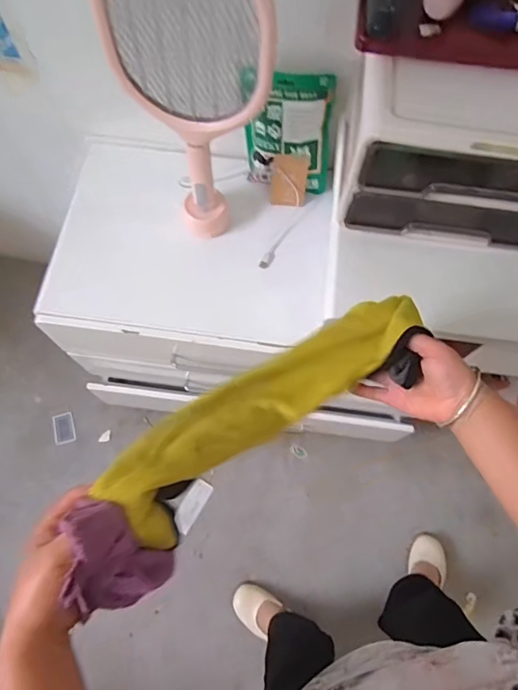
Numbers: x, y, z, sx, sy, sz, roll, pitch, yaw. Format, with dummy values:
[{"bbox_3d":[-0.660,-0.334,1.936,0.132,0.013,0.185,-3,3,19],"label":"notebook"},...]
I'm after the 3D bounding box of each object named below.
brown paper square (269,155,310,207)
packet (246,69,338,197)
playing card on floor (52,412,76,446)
[{"bbox_3d":[0.056,-0.314,0.890,0.067,0.097,0.013,7,42,0],"label":"brown paper square"},{"bbox_3d":[0.052,-0.378,0.842,0.154,0.198,0.044,4,56,6],"label":"packet"},{"bbox_3d":[-0.560,0.240,1.338,0.057,0.005,0.085,-14,75,-10],"label":"playing card on floor"}]

